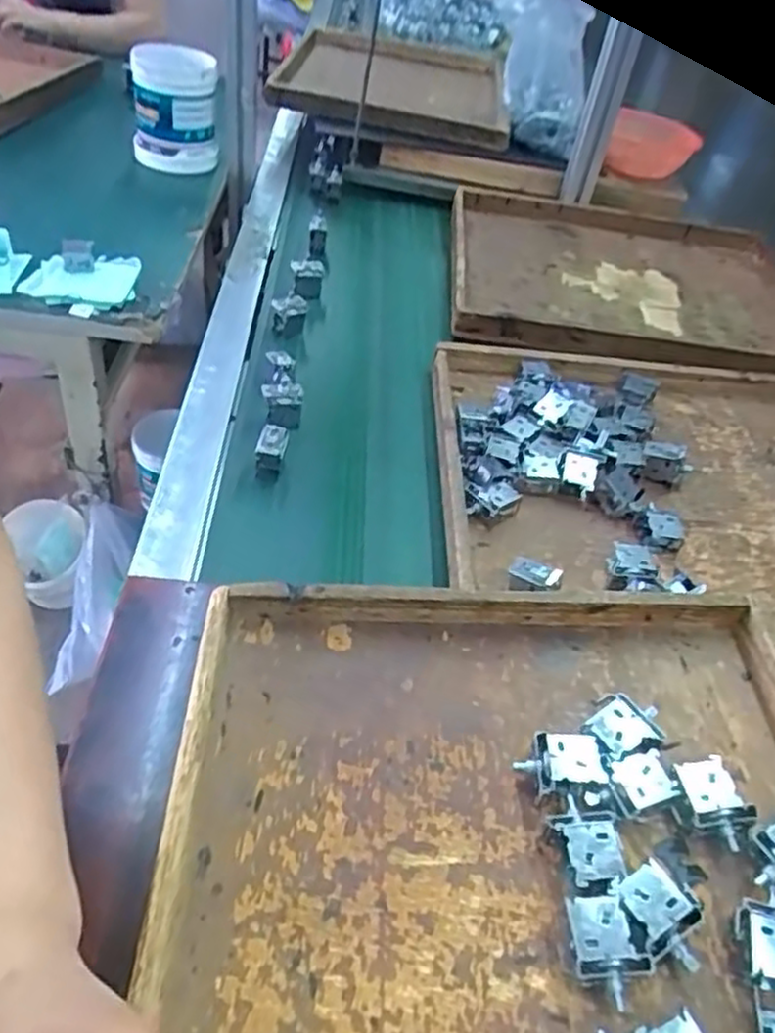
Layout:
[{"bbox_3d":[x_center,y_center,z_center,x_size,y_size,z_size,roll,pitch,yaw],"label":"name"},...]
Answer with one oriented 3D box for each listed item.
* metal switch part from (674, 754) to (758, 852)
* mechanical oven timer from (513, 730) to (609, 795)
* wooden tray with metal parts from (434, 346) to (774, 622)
[{"bbox_3d":[0.196,0.171,0.441,0.032,0.018,0.049,-6,45,-12],"label":"metal switch part"},{"bbox_3d":[0.105,0.153,0.459,0.048,0.025,0.033,2,45,-9],"label":"mechanical oven timer"},{"bbox_3d":[0.298,-0.039,0.705,0.494,0.047,0.392,7,45,-5],"label":"wooden tray with metal parts"}]

